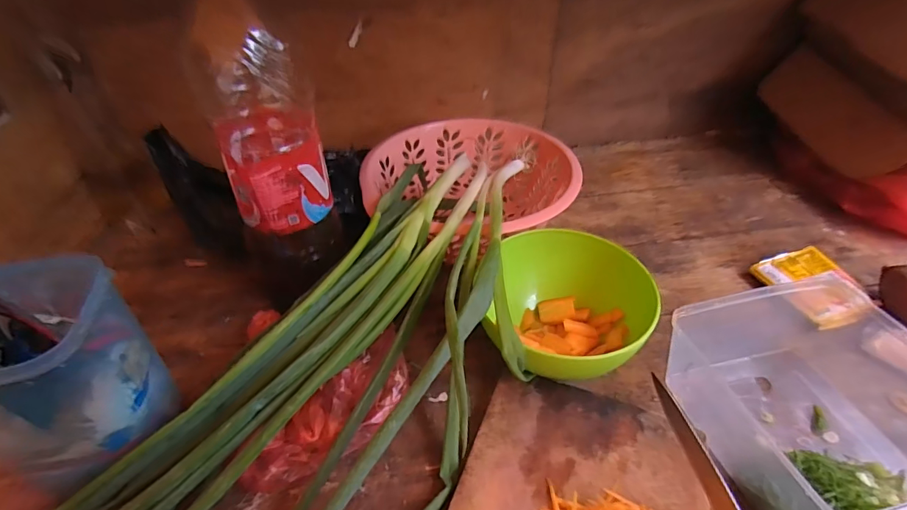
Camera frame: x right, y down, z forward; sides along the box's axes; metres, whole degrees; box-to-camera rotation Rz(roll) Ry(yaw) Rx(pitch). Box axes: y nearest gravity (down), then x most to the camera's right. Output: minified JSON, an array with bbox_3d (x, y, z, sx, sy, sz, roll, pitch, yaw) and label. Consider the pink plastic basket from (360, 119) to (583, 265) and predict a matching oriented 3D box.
[{"bbox_3d":[0.018,-0.071,0.551,0.247,0.093,0.223,-10,41,-10],"label":"pink plastic basket"}]

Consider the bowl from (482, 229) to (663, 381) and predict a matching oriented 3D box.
[{"bbox_3d":[0.107,0.045,0.424,0.149,0.076,0.124,10,41,12],"label":"bowl"}]

